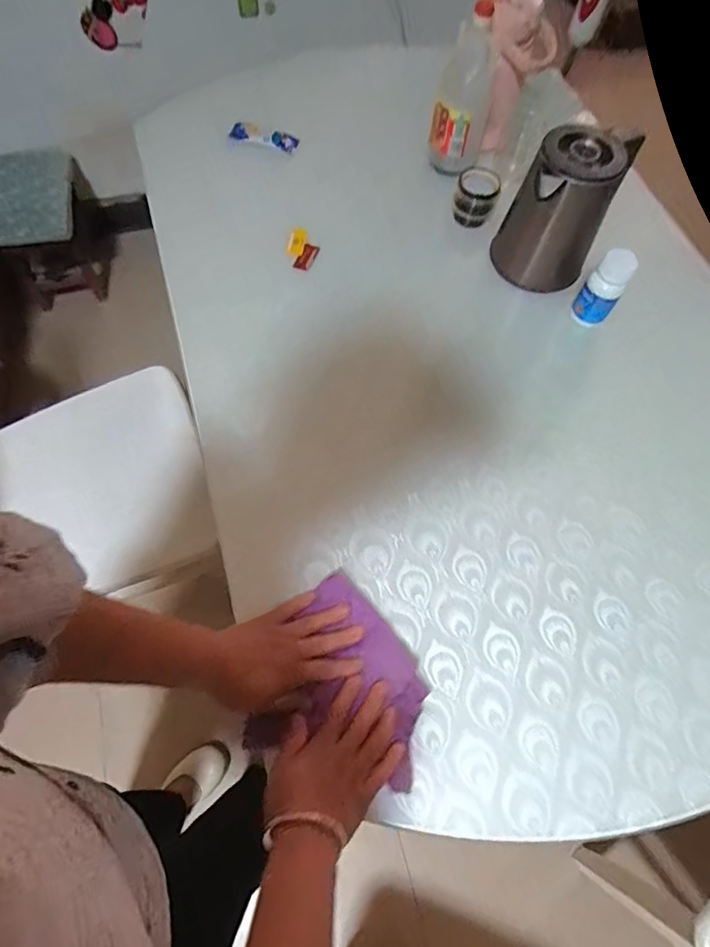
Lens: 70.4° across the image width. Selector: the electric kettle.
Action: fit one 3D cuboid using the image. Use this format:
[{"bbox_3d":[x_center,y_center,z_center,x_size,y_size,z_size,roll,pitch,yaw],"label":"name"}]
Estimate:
[{"bbox_3d":[0.300,-0.391,0.736,0.138,0.189,0.155,27,68,9],"label":"electric kettle"}]

